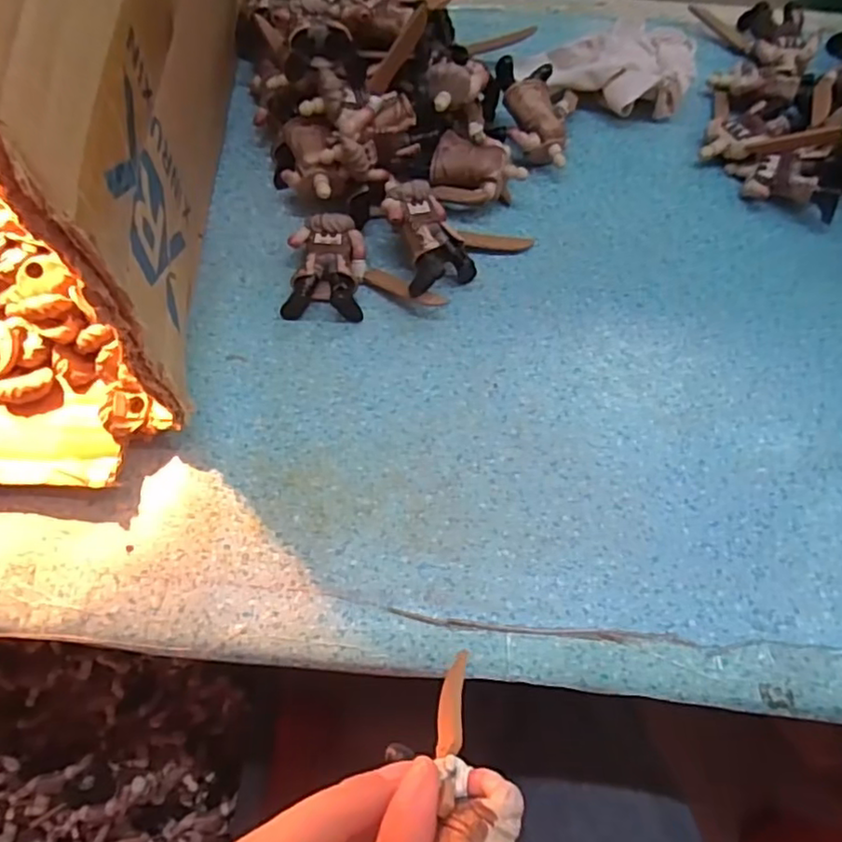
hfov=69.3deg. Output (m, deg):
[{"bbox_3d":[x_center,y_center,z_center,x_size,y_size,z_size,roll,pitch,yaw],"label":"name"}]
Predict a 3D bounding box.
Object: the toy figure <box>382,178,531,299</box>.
[{"bbox_3d":[0.020,-0.095,0.301,0.071,0.034,0.048,-21,66,-12],"label":"toy figure"}]

